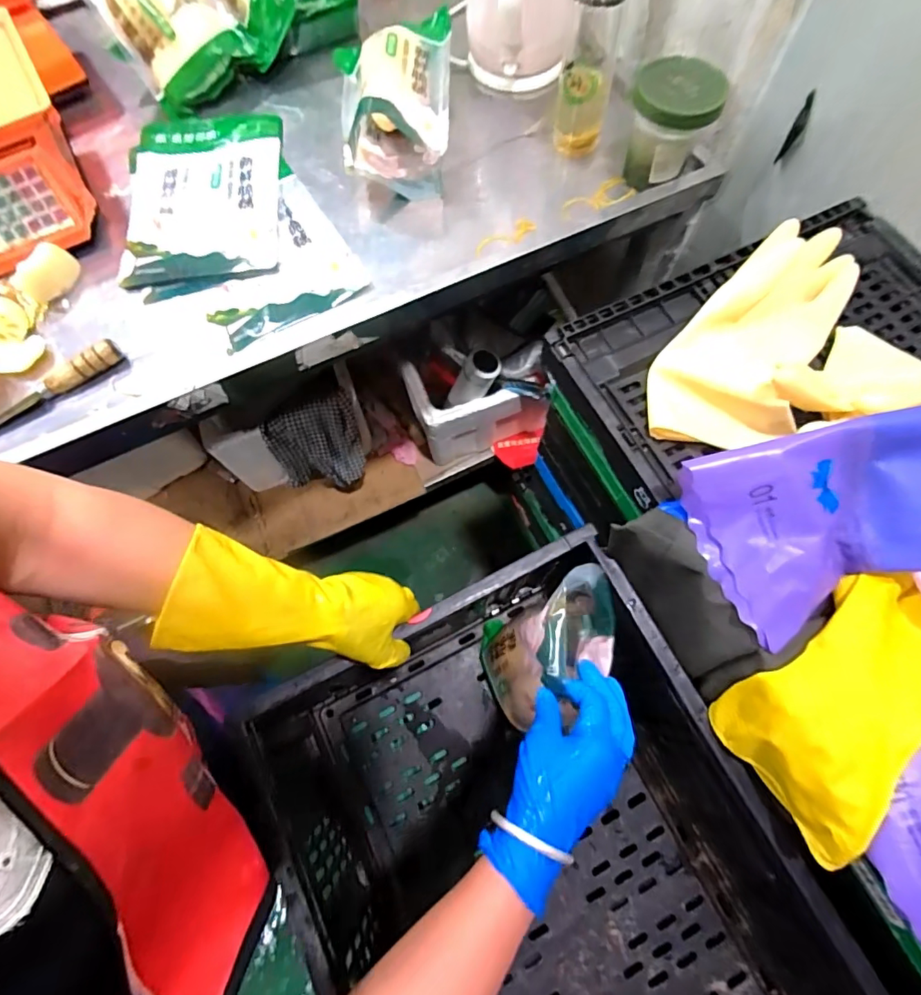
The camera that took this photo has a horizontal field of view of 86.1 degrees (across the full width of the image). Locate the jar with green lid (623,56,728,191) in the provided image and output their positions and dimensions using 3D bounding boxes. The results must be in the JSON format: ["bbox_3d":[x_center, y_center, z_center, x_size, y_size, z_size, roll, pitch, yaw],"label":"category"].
[{"bbox_3d":[0.260,-0.468,0.627,0.097,0.115,0.099,0,70,1],"label":"jar with green lid"}]

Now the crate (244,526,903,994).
[{"bbox_3d":[0.105,0.400,0.481,0.382,0.241,0.605,-27,72,-8],"label":"crate"}]

